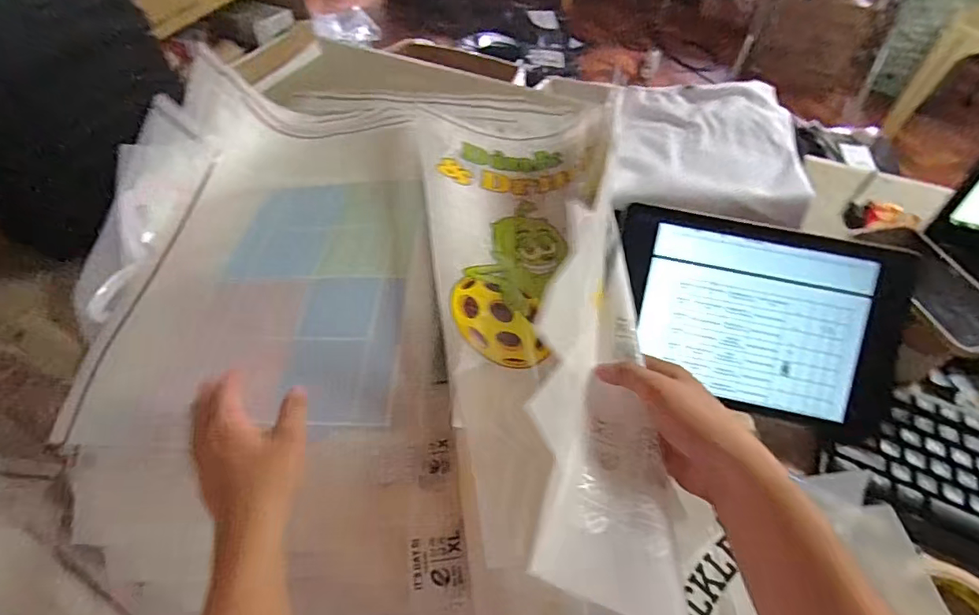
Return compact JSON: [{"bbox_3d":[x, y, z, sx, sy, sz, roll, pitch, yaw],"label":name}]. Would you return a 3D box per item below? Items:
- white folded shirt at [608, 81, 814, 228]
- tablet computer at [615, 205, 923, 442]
[{"bbox_3d":[0.248,-0.191,0.580,0.205,0.026,0.234,9,51,7],"label":"white folded shirt"},{"bbox_3d":[0.237,0.011,0.449,0.251,0.015,0.167,10,95,5],"label":"tablet computer"}]

